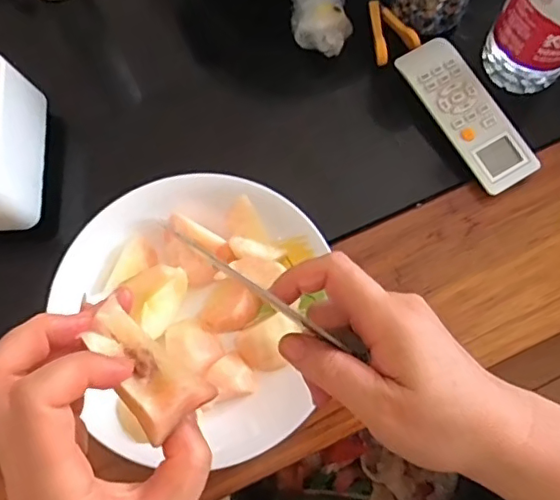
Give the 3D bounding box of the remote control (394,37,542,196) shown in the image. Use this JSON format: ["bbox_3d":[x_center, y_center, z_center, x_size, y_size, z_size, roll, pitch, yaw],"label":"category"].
[{"bbox_3d":[0.146,-0.108,0.447,0.047,0.025,0.134,-30,74,-7],"label":"remote control"}]

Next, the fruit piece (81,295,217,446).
[{"bbox_3d":[-0.057,0.048,0.244,0.030,0.016,0.061,-35,68,-8],"label":"fruit piece"}]

